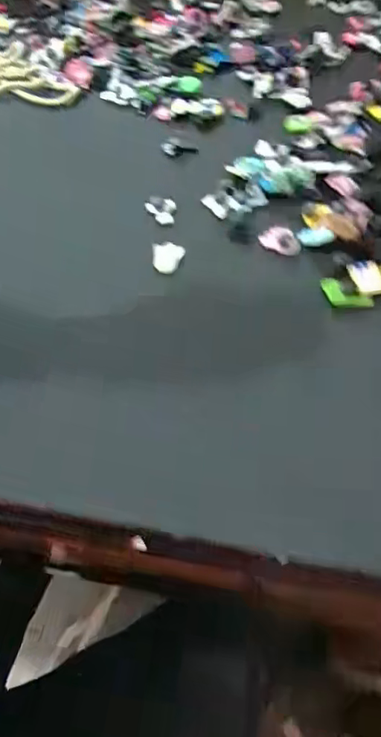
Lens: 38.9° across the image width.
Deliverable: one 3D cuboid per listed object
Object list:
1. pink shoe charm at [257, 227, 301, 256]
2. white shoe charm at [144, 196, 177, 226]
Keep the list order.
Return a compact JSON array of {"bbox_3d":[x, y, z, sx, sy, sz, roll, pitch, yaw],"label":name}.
[{"bbox_3d":[0.068,-0.095,0.403,0.022,0.006,0.031,-34,58,-21],"label":"pink shoe charm"},{"bbox_3d":[-0.023,-0.126,0.432,0.025,0.013,0.026,-7,52,-2],"label":"white shoe charm"}]

